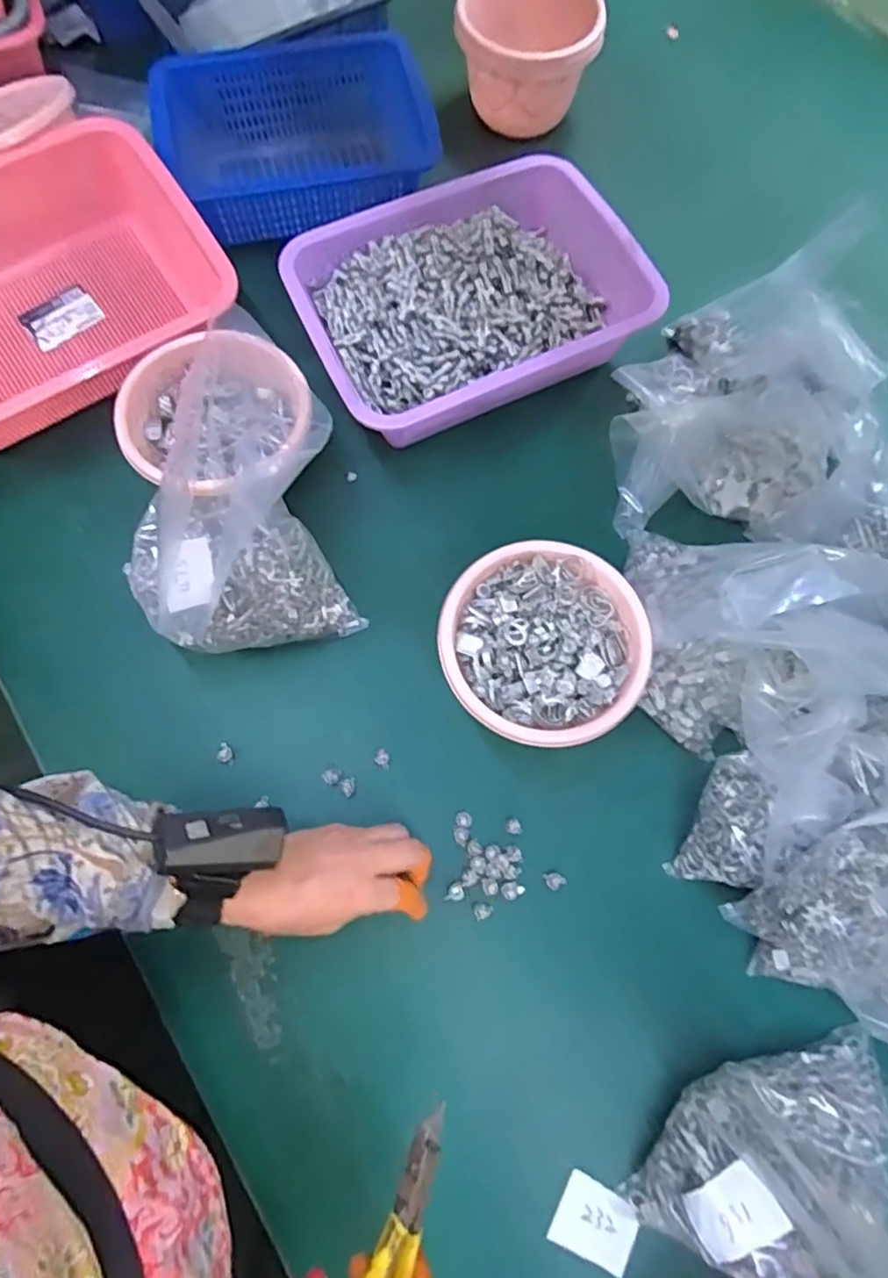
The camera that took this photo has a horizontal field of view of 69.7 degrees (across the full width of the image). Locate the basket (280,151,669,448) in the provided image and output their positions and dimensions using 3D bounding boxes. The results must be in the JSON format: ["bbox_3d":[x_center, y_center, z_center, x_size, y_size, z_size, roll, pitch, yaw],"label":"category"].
[{"bbox_3d":[0.030,-0.307,0.598,0.307,0.092,0.212,-23,74,-8],"label":"basket"}]

